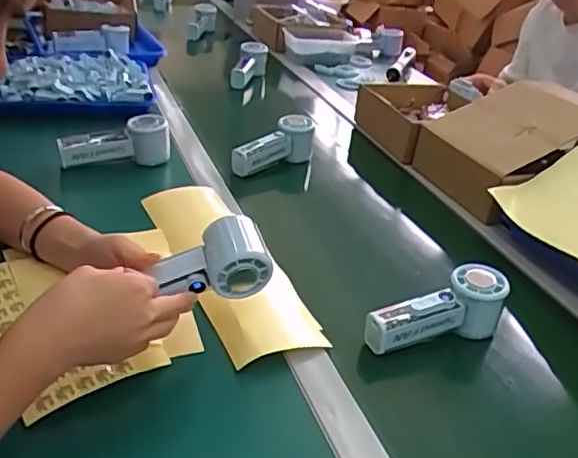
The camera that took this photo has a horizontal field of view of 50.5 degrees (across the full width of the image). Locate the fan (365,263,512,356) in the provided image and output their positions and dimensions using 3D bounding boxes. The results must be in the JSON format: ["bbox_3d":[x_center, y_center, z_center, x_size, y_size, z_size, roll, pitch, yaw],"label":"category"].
[{"bbox_3d":[0.145,0.080,0.618,0.152,0.057,0.054,-5,33,-20],"label":"fan"}]

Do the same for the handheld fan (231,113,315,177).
[{"bbox_3d":[-0.022,-0.121,0.929,0.152,0.064,0.054,-29,45,-28],"label":"handheld fan"}]

